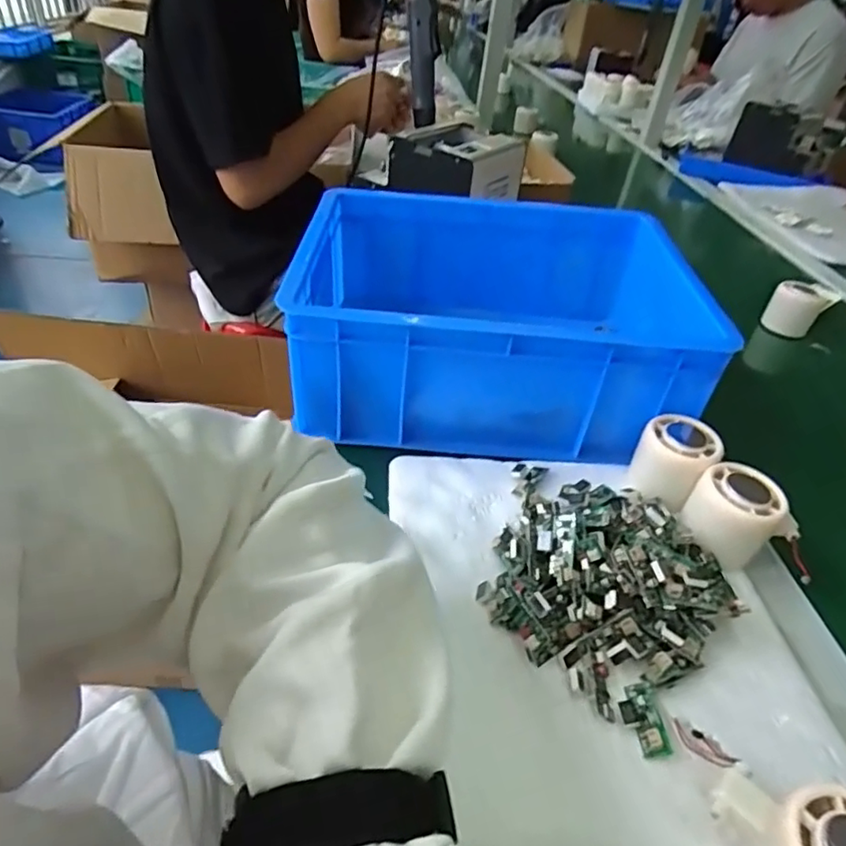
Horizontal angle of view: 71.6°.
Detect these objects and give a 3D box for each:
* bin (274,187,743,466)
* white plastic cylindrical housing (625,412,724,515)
[{"bbox_3d":[0.060,-0.101,0.551,0.323,0.124,0.266,6,39,0],"label":"bin"},{"bbox_3d":[0.192,0.028,0.448,0.052,0.046,0.057,3,39,-3],"label":"white plastic cylindrical housing"}]

